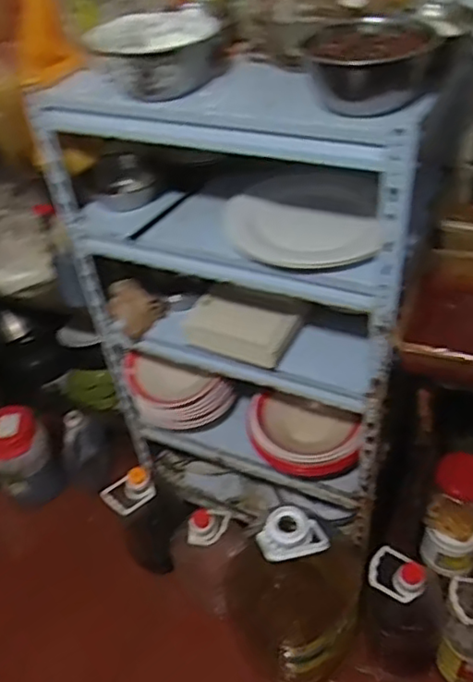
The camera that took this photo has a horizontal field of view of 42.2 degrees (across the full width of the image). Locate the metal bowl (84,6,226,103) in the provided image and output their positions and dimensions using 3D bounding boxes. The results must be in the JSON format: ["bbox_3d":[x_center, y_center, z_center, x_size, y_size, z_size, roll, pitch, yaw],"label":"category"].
[{"bbox_3d":[-0.110,-0.395,0.852,0.170,0.079,0.161,-4,43,4],"label":"metal bowl"}]

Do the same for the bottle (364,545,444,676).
[{"bbox_3d":[0.346,0.570,1.283,0.153,0.304,0.131,3,44,12],"label":"bottle"}]

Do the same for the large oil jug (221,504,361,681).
[{"bbox_3d":[0.152,0.507,1.259,0.277,0.504,0.215,-30,47,-22],"label":"large oil jug"}]

